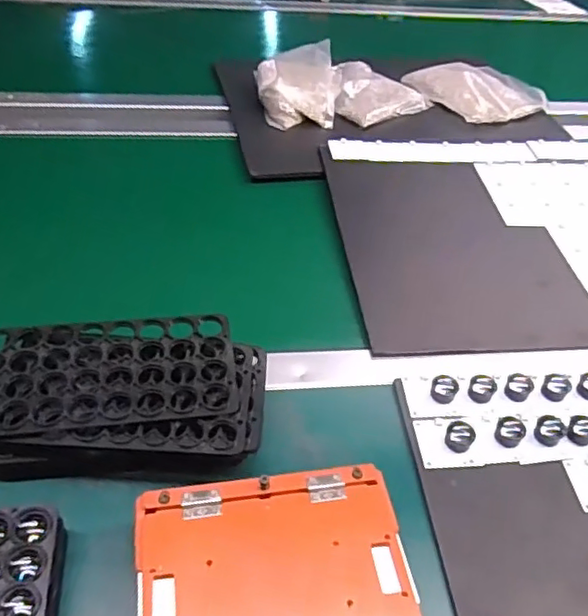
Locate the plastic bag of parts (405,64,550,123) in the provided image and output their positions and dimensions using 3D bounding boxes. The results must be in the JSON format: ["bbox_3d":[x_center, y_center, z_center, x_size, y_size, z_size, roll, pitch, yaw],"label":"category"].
[{"bbox_3d":[0.276,-0.339,0.910,0.155,0.025,0.172,-23,51,-25],"label":"plastic bag of parts"}]

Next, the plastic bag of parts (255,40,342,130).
[{"bbox_3d":[0.007,-0.326,0.865,0.120,0.054,0.159,-4,45,-9],"label":"plastic bag of parts"}]

